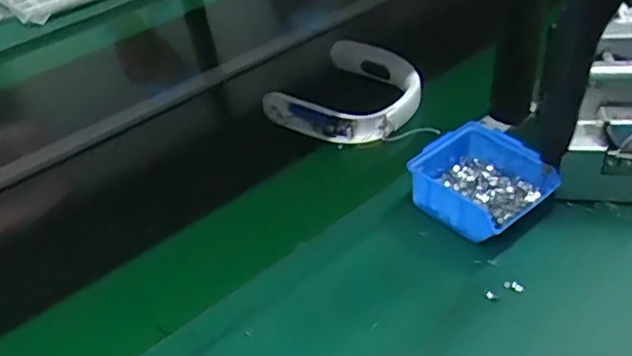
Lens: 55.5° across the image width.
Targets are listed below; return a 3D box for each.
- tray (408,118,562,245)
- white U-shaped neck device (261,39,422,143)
[{"bbox_3d":[0.196,0.005,0.722,0.139,0.055,0.144,-26,44,-23],"label":"tray"},{"bbox_3d":[0.060,-0.132,0.934,0.194,0.051,0.237,20,46,28],"label":"white U-shaped neck device"}]

